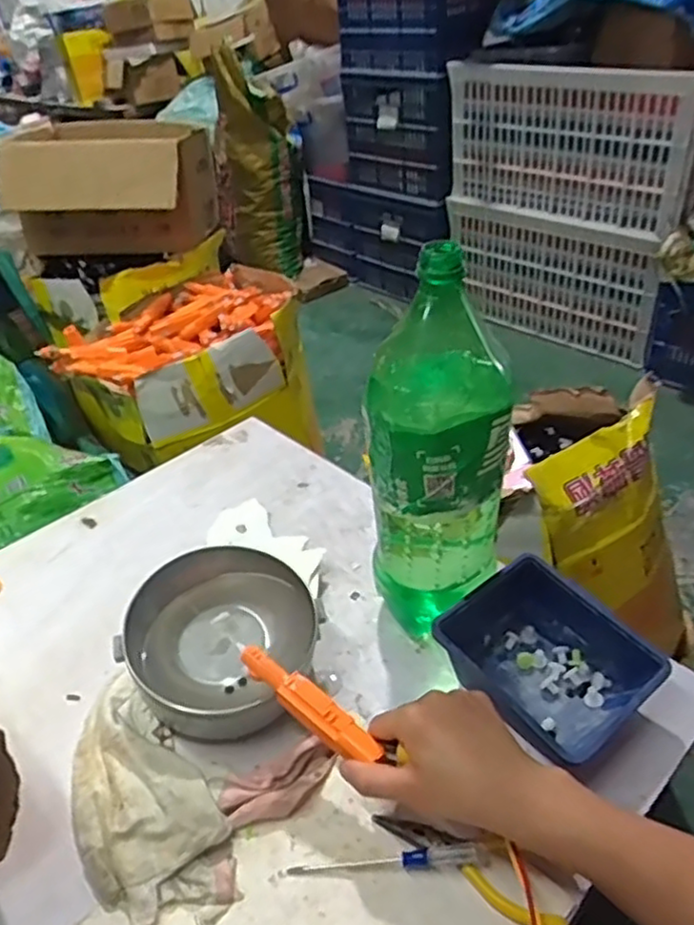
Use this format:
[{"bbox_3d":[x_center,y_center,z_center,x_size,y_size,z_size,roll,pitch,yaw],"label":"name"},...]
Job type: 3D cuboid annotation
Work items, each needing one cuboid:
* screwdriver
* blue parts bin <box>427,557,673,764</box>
[{"bbox_3d":[0.027,0.256,0.445,0.128,0.011,0.013,-3,37,4],"label":"screwdriver"},{"bbox_3d":[0.153,0.155,0.535,0.114,0.067,0.146,-29,43,-28],"label":"blue parts bin"}]

